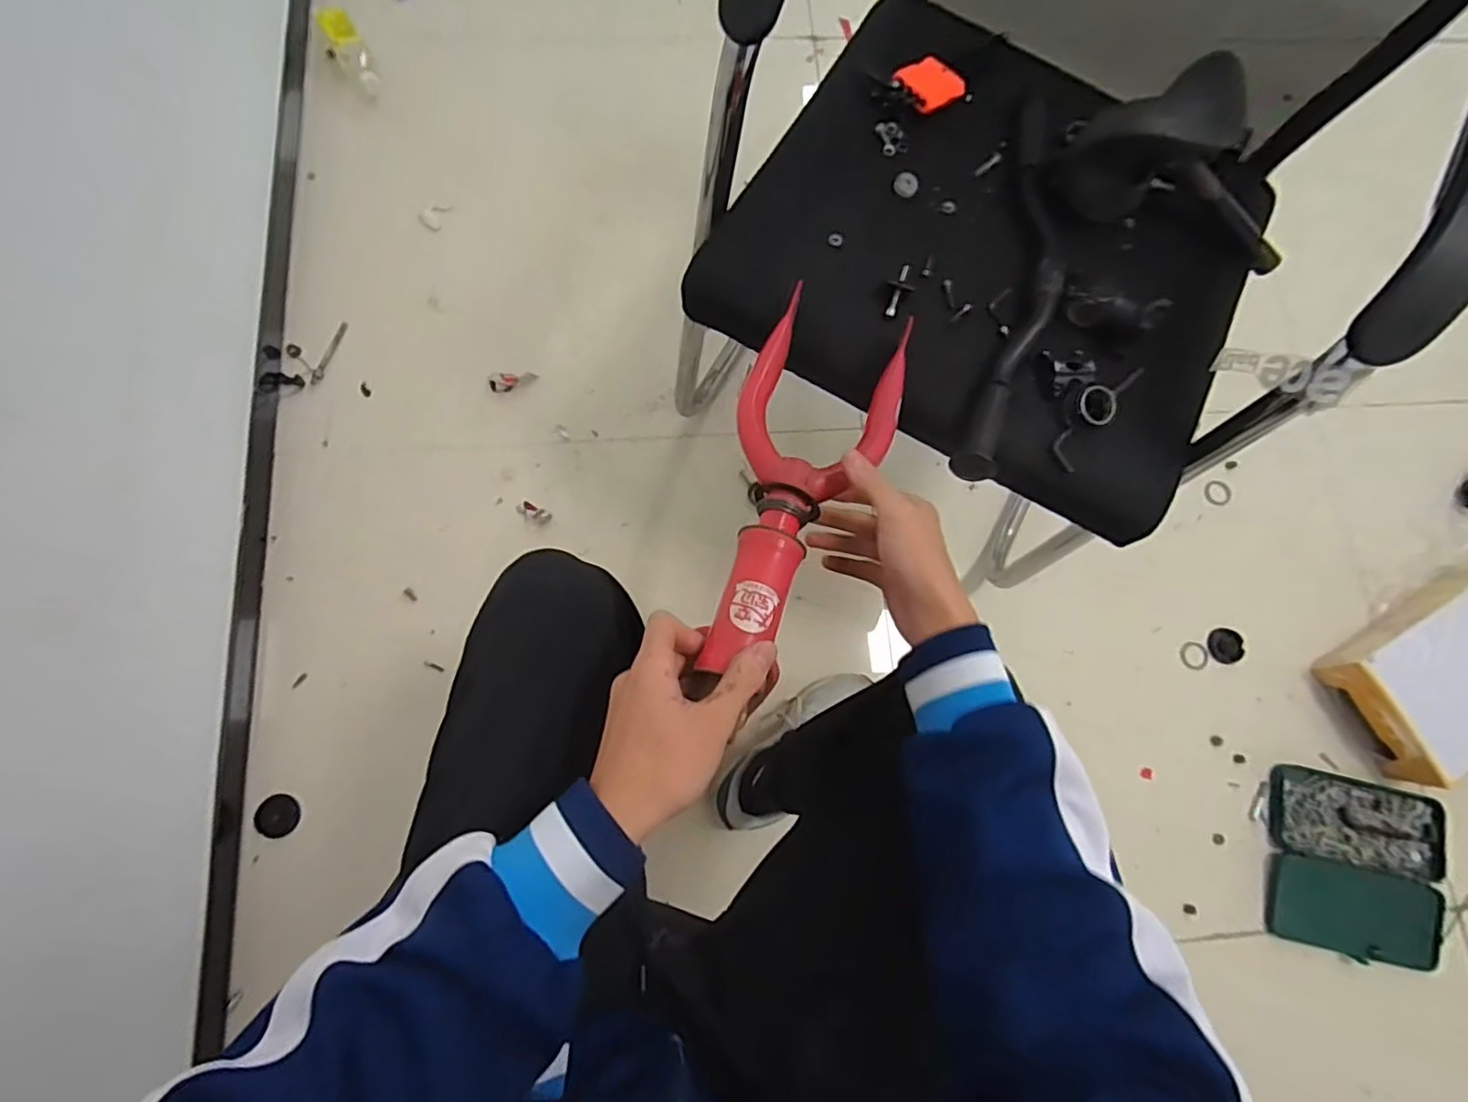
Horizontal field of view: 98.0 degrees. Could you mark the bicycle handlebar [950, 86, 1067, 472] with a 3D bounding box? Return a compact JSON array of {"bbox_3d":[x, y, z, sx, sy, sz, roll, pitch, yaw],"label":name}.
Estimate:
[{"bbox_3d":[0.258,-0.240,0.564,0.057,0.034,0.388,16,77,0],"label":"bicycle handlebar"}]

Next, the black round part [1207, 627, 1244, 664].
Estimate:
[{"bbox_3d":[0.787,0.152,1.021,0.061,0.009,0.054,14,77,-1],"label":"black round part"}]

